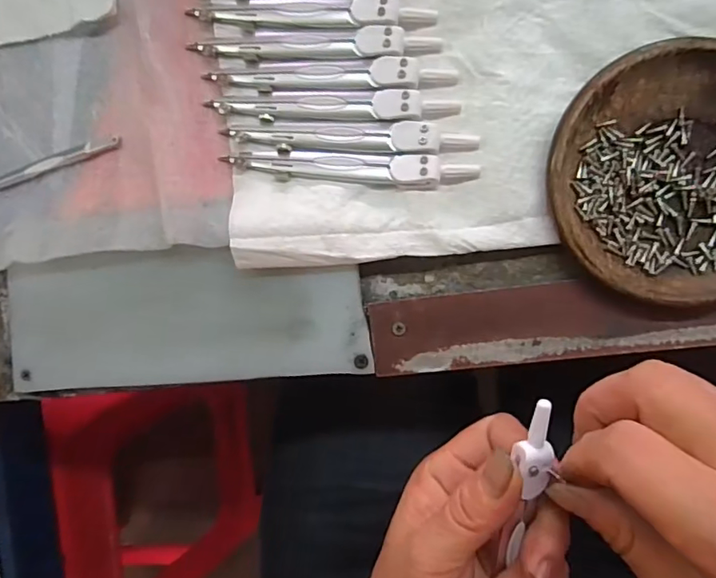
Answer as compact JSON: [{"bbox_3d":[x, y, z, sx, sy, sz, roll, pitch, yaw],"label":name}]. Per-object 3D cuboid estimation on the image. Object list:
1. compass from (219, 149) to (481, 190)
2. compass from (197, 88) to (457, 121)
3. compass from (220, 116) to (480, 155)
[{"bbox_3d":[-0.006,-0.060,0.261,0.124,0.007,0.015,5,92,9],"label":"compass"},{"bbox_3d":[-0.014,-0.093,0.265,0.124,0.007,0.015,4,92,9],"label":"compass"},{"bbox_3d":[-0.006,-0.077,0.262,0.126,0.005,0.016,5,92,9],"label":"compass"}]

